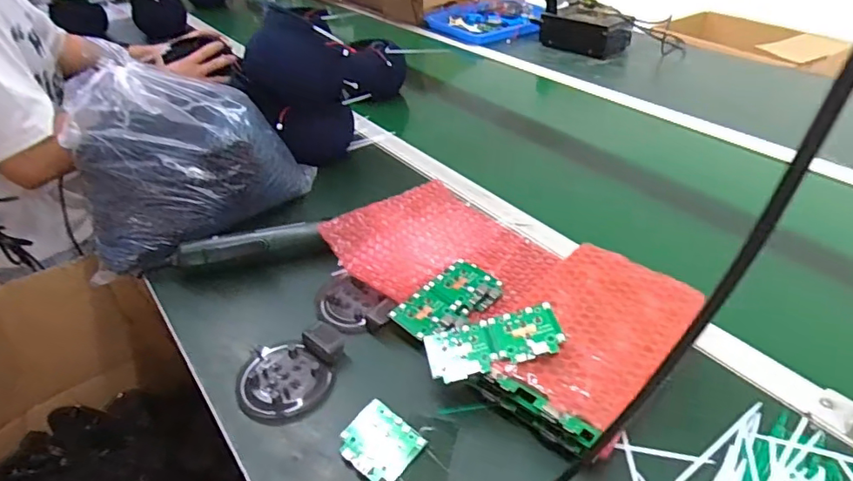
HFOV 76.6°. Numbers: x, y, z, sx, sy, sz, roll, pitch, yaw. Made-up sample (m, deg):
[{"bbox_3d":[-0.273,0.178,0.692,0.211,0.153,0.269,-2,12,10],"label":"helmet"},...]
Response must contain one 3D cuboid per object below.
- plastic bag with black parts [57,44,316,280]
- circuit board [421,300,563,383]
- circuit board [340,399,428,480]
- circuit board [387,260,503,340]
[{"bbox_3d":[-0.298,-0.097,0.668,0.235,0.186,0.210,1,37,4],"label":"plastic bag with black parts"},{"bbox_3d":[0.059,0.088,0.473,0.117,0.010,0.055,-17,37,2],"label":"circuit board"},{"bbox_3d":[-0.039,0.166,0.443,0.059,0.011,0.054,25,45,31],"label":"circuit board"},{"bbox_3d":[0.025,0.061,0.560,0.063,0.013,0.119,25,45,32],"label":"circuit board"}]

